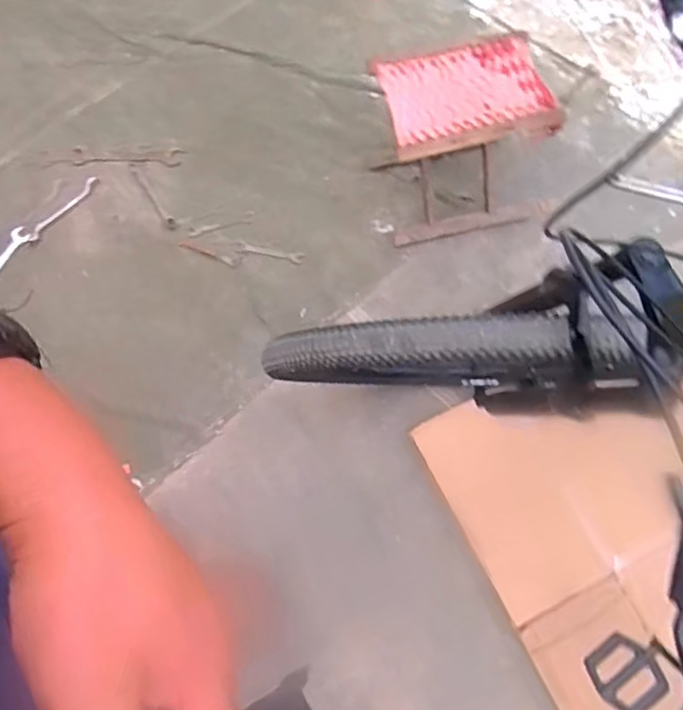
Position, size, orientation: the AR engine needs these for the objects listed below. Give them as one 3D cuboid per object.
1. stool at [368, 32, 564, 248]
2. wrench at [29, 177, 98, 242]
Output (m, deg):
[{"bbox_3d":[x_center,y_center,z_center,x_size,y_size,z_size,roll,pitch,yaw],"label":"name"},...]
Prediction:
[{"bbox_3d":[0.239,-0.432,1.308,0.303,0.303,0.251,-13,68,-3],"label":"stool"},{"bbox_3d":[-0.646,-0.340,1.466,0.204,0.024,0.031,-43,72,-14],"label":"wrench"}]

